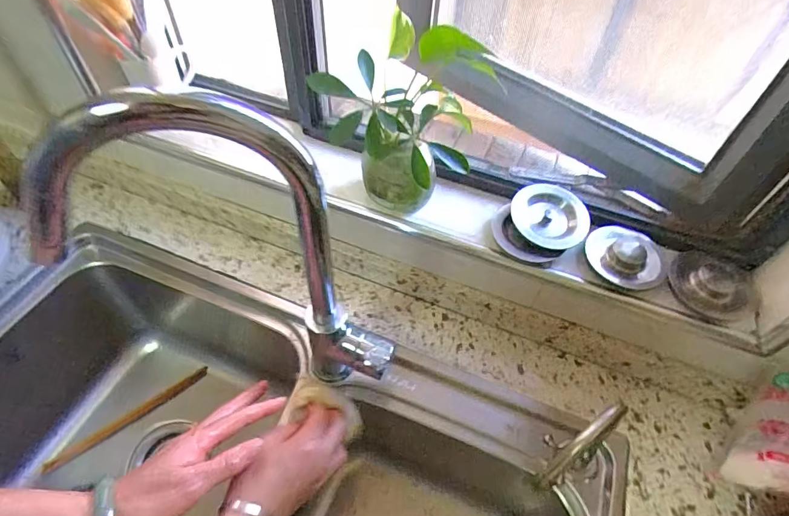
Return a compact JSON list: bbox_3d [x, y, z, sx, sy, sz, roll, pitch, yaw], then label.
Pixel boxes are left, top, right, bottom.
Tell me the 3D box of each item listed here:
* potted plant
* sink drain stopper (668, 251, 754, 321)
[{"bbox_3d":[0.003,-0.168,0.506,0.165,0.204,0.163,5,52,1],"label":"potted plant"},{"bbox_3d":[0.327,0.028,0.466,0.076,0.015,0.069,22,68,16],"label":"sink drain stopper"}]

